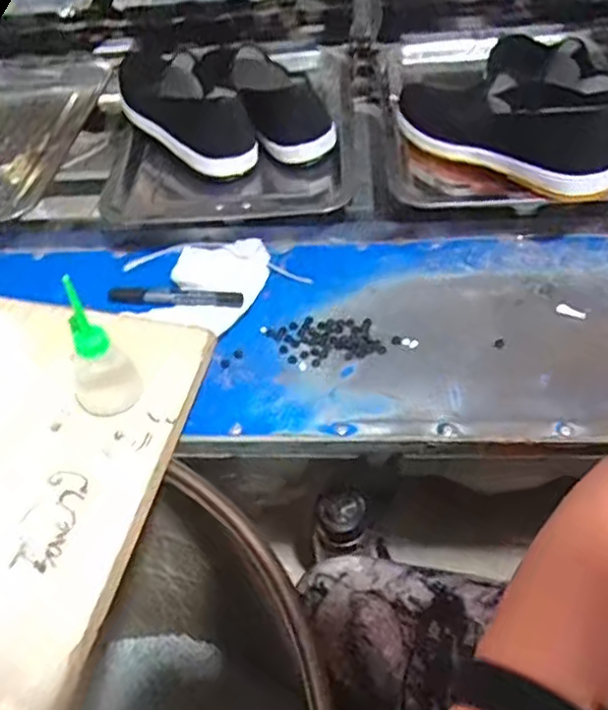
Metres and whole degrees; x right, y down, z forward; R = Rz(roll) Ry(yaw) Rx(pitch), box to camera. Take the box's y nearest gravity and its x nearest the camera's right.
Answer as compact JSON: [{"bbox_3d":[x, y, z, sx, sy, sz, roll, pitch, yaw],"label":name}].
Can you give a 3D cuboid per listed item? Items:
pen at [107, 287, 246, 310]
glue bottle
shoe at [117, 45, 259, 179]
[{"bbox_3d":[-0.127,-0.056,0.638,0.134,0.013,0.018,2,49,8],"label":"pen"},{"bbox_3d":[-0.153,-0.006,0.465,0.048,0.105,0.041,-29,52,-18],"label":"glue bottle"},{"bbox_3d":[-0.135,-0.277,0.734,0.097,0.066,0.204,-25,51,-15],"label":"shoe"}]

